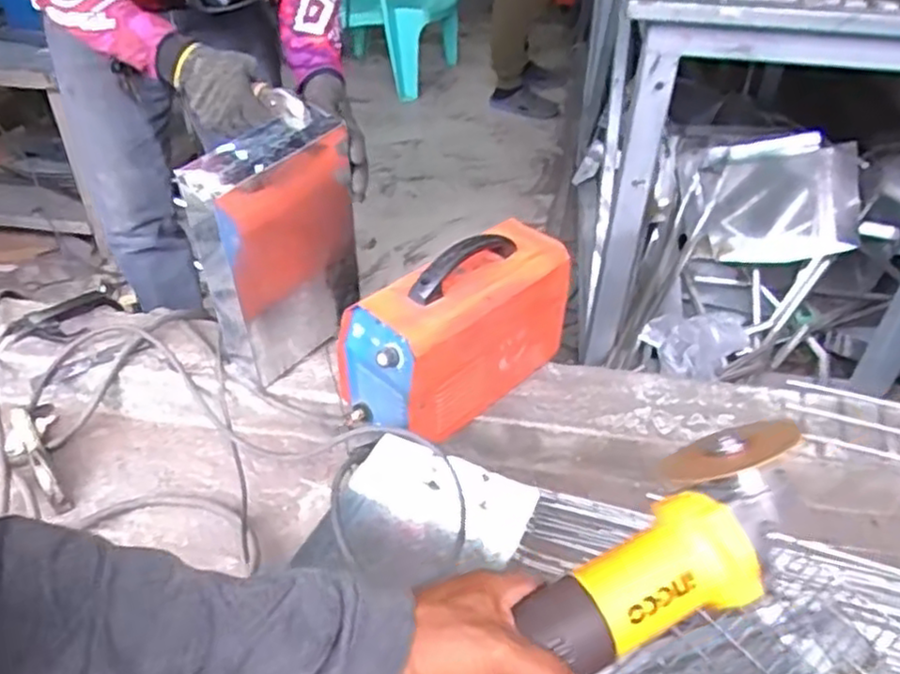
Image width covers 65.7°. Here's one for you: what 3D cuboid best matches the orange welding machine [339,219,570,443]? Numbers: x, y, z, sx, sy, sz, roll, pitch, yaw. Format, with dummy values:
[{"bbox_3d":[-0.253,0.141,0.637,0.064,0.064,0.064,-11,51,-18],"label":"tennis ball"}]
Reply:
[{"bbox_3d":[0.005,-0.019,0.996,0.170,0.220,0.312,31,47,31],"label":"orange welding machine"}]

